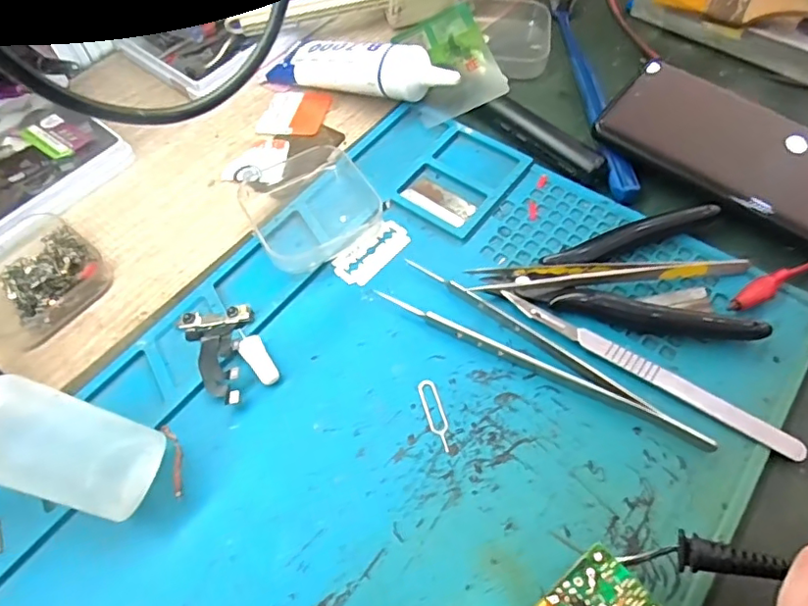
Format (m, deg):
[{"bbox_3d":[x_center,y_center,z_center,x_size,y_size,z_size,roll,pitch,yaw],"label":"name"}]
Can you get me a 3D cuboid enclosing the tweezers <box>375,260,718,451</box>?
[{"bbox_3d":[0.059,0.022,0.249,0.151,0.009,0.025,29,64,19],"label":"tweezers"}]

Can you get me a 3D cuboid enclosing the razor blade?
[{"bbox_3d":[-0.016,-0.026,0.285,0.042,0.004,0.021,-38,64,-19],"label":"razor blade"}]

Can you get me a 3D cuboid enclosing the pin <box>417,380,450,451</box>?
[{"bbox_3d":[0.014,0.048,0.240,0.009,0.004,0.032,-14,61,-8],"label":"pin"}]

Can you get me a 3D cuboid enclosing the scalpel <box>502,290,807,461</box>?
[{"bbox_3d":[0.104,0.029,0.244,0.131,0.005,0.010,30,65,19],"label":"scalpel"}]

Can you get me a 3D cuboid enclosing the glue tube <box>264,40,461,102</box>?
[{"bbox_3d":[-0.026,-0.139,0.337,0.120,0.035,0.029,22,62,15],"label":"glue tube"}]

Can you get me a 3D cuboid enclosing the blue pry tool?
[{"bbox_3d":[0.113,-0.126,0.336,0.015,0.010,0.165,-3,59,1],"label":"blue pry tool"}]

